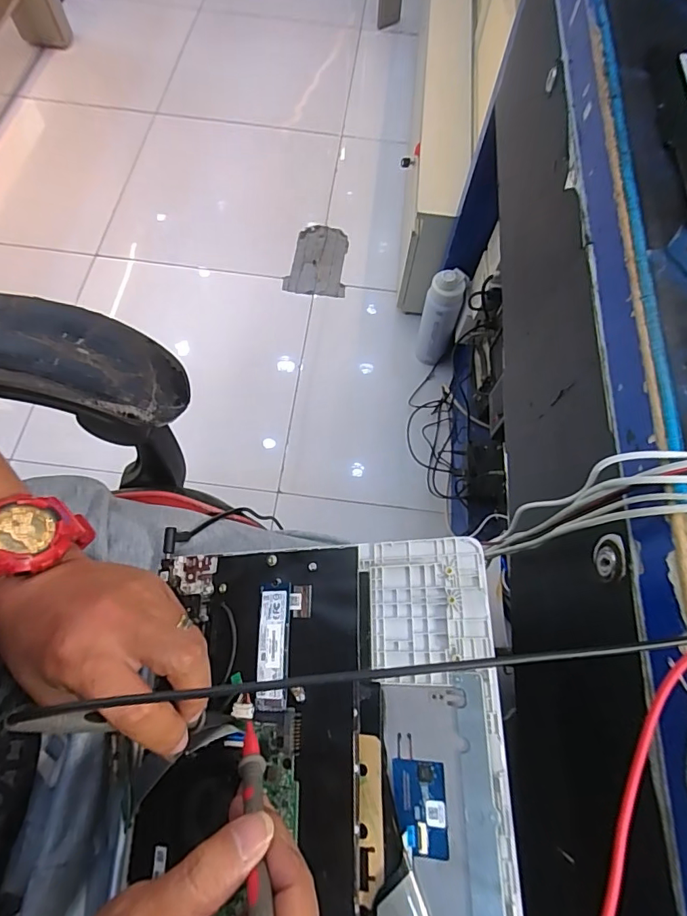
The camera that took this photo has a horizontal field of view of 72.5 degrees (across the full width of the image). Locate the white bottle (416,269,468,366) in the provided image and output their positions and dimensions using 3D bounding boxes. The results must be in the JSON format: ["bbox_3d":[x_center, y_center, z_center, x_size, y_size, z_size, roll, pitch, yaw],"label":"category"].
[{"bbox_3d":[0.219,-0.321,1.084,0.081,0.253,0.069,13,68,2],"label":"white bottle"}]

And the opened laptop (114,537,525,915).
[{"bbox_3d":[-0.023,0.221,0.244,0.220,0.021,0.345,-8,67,18],"label":"opened laptop"}]

